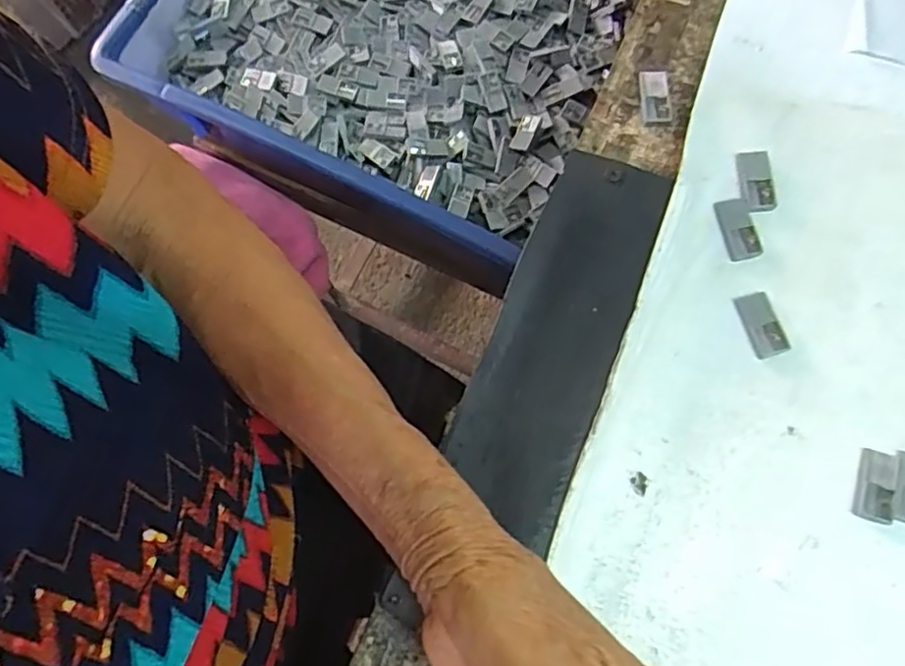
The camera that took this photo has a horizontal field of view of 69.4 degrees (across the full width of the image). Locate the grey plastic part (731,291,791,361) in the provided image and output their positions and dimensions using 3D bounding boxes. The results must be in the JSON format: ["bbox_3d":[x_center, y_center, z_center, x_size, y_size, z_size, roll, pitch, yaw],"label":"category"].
[{"bbox_3d":[0.132,-0.004,0.280,0.014,0.004,0.028,-20,76,-3],"label":"grey plastic part"}]

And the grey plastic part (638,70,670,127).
[{"bbox_3d":[0.096,-0.112,0.312,0.013,0.004,0.028,-1,75,1],"label":"grey plastic part"}]

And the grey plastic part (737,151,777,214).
[{"bbox_3d":[0.137,-0.068,0.295,0.014,0.004,0.028,-6,75,0],"label":"grey plastic part"}]

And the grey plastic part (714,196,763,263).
[{"bbox_3d":[0.127,-0.046,0.289,0.014,0.004,0.028,-13,75,-2],"label":"grey plastic part"}]

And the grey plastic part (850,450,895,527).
[{"bbox_3d":[0.170,0.061,0.262,0.015,0.004,0.028,14,76,5],"label":"grey plastic part"}]

